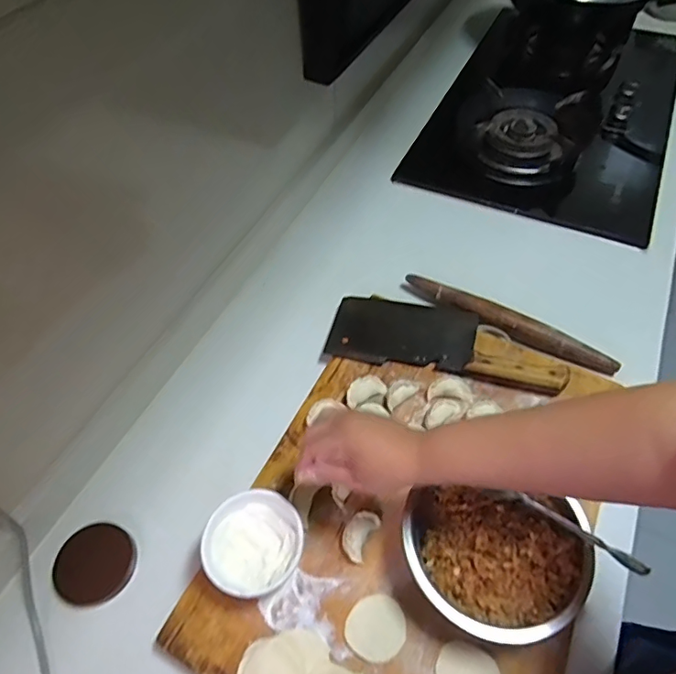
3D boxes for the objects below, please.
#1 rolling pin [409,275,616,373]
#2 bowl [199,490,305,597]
[{"bbox_3d":[0.234,-0.022,0.717,0.299,0.026,0.027,25,59,19],"label":"rolling pin"},{"bbox_3d":[-0.082,0.213,0.518,0.092,0.058,0.094,-1,54,2],"label":"bowl"}]

